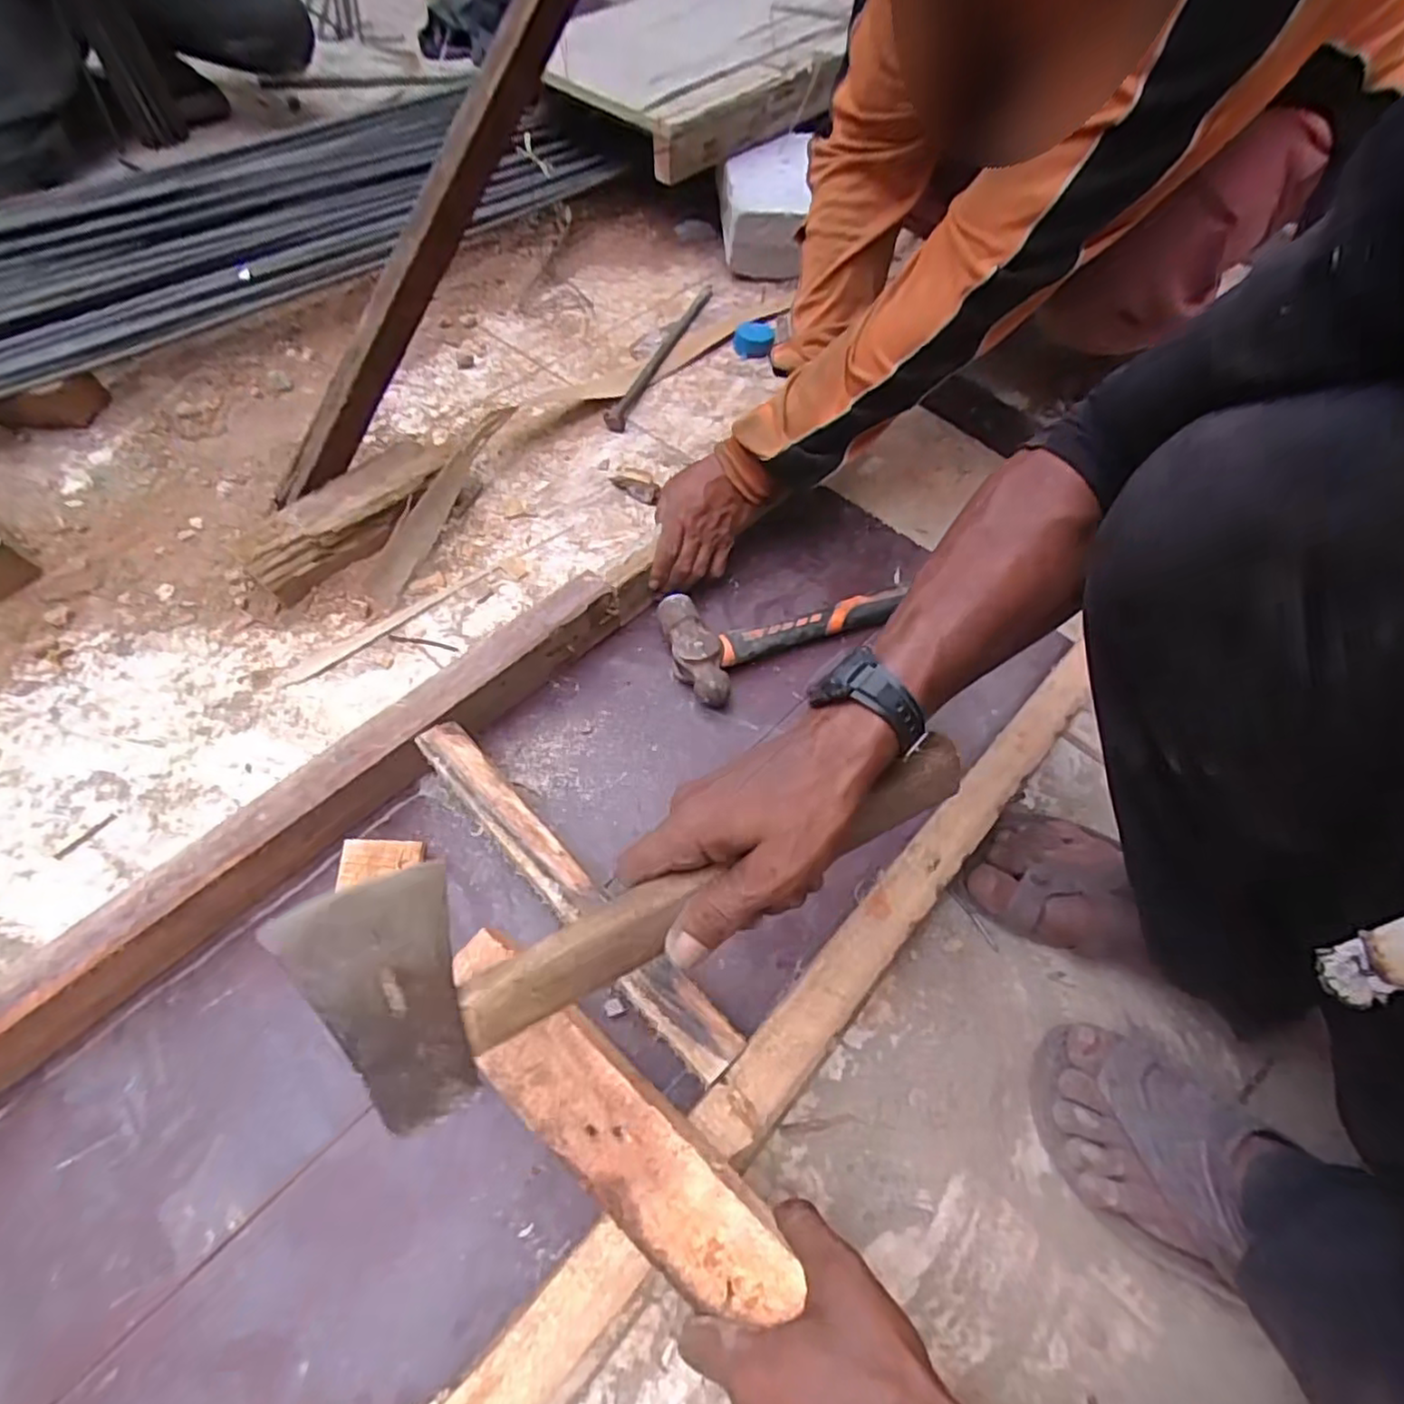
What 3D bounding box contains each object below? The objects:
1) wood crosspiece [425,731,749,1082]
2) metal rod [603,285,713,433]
[{"bbox_3d":[-0.100,0.127,0.492,0.036,0.022,0.329,-39,66,-22],"label":"wood crosspiece"},{"bbox_3d":[-0.052,-0.497,0.949,0.034,0.023,0.361,20,60,10],"label":"metal rod"}]

